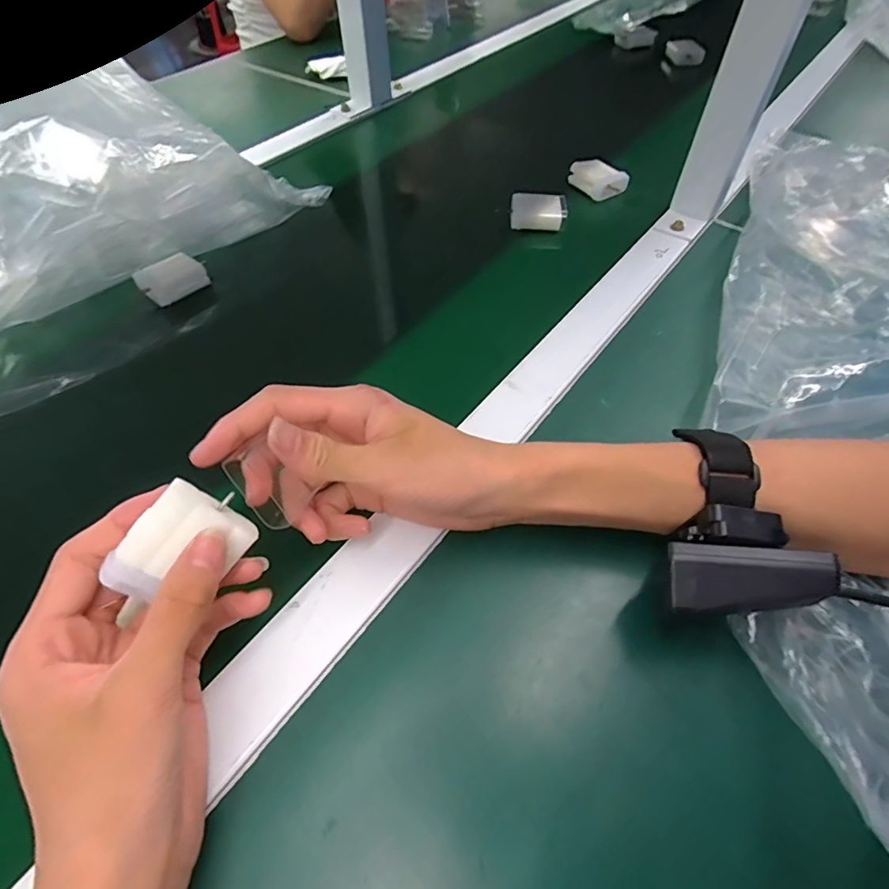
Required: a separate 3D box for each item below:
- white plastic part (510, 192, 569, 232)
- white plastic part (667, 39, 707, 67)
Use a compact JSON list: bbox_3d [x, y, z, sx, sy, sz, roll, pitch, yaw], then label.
[{"bbox_3d":[0.091,-0.227,0.493,0.052,0.019,0.039,6,54,5],"label":"white plastic part"},{"bbox_3d":[0.363,-0.596,0.769,0.016,0.030,0.068,-31,59,-21],"label":"white plastic part"}]

